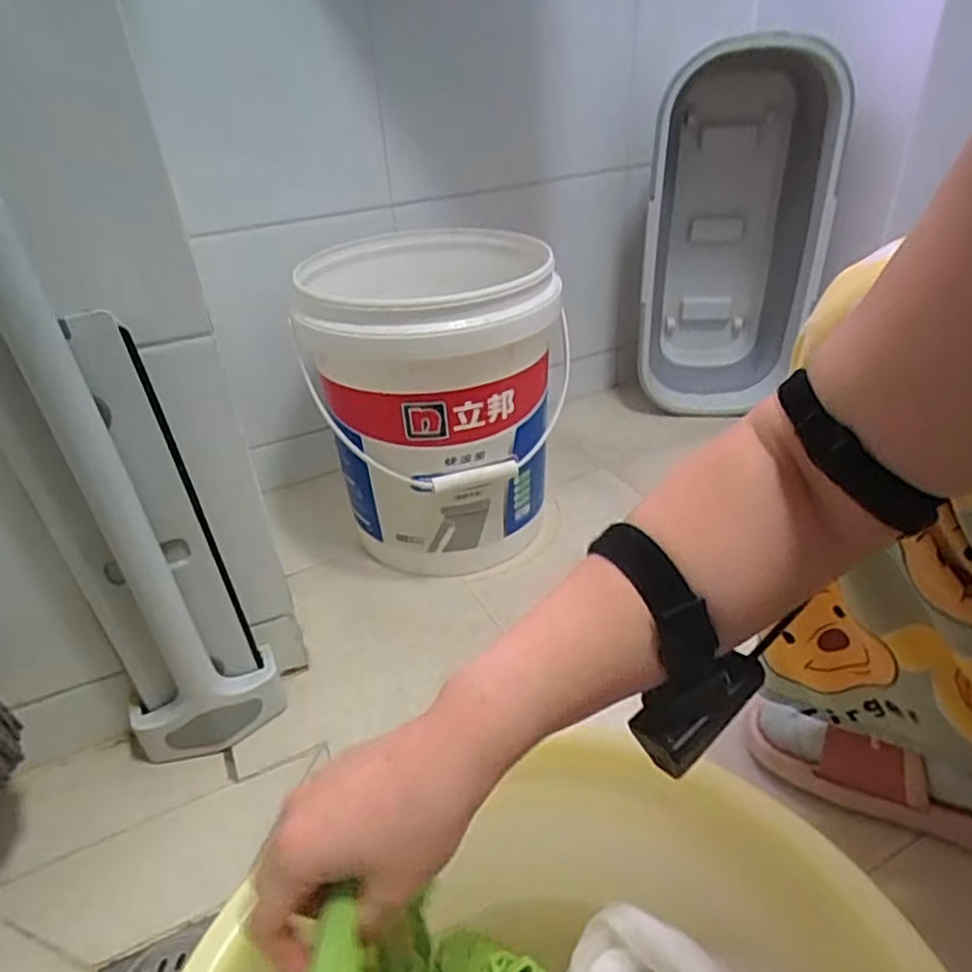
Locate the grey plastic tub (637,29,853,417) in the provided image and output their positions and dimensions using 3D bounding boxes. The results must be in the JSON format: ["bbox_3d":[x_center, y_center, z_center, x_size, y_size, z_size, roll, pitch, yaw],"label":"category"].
[{"bbox_3d":[0.386,-0.402,1.117,0.255,0.502,0.232,0,34,7],"label":"grey plastic tub"}]

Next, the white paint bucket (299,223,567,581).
[{"bbox_3d":[-0.054,-0.109,0.867,0.282,0.351,0.312,-5,33,-1],"label":"white paint bucket"}]

